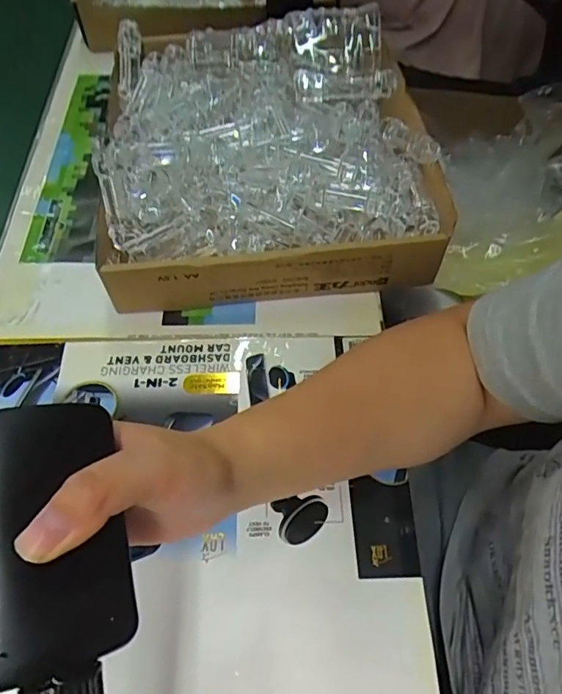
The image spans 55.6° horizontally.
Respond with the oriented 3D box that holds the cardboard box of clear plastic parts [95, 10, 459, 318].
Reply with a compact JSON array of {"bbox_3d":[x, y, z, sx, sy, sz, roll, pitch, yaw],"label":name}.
[{"bbox_3d":[-0.013,-0.186,0.483,0.284,0.105,0.289,-7,58,-4],"label":"cardboard box of clear plastic parts"}]

